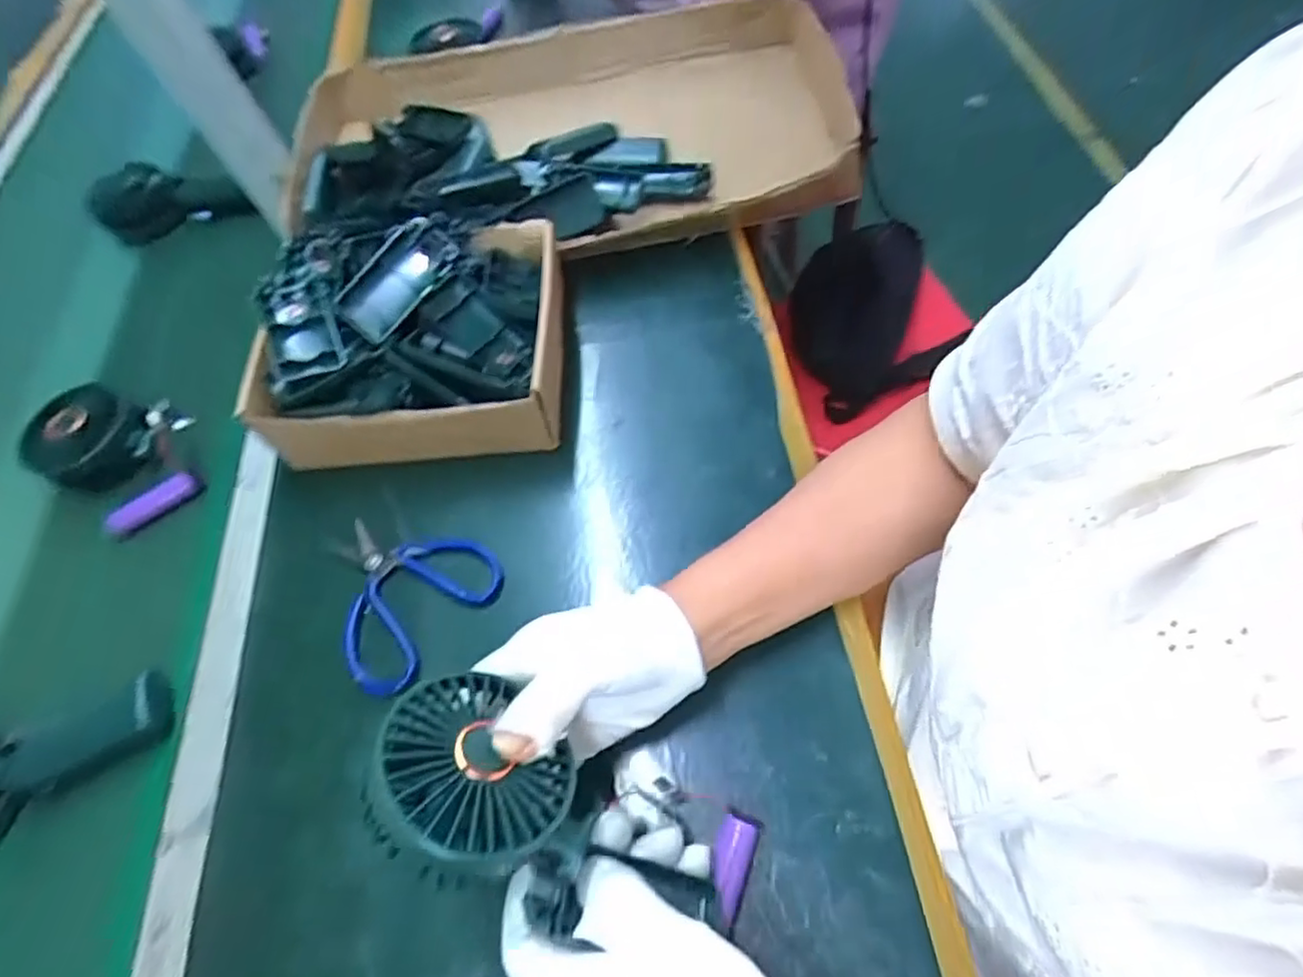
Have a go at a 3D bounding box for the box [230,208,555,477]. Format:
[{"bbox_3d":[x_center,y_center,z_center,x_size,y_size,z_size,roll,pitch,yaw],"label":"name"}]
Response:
[{"bbox_3d":[-0.179,-0.126,0.511,0.216,0.079,0.211,-5,61,1],"label":"box"}]

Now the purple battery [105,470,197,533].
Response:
[{"bbox_3d":[-0.383,0.011,0.503,0.066,0.017,0.021,-42,66,-18],"label":"purple battery"}]

